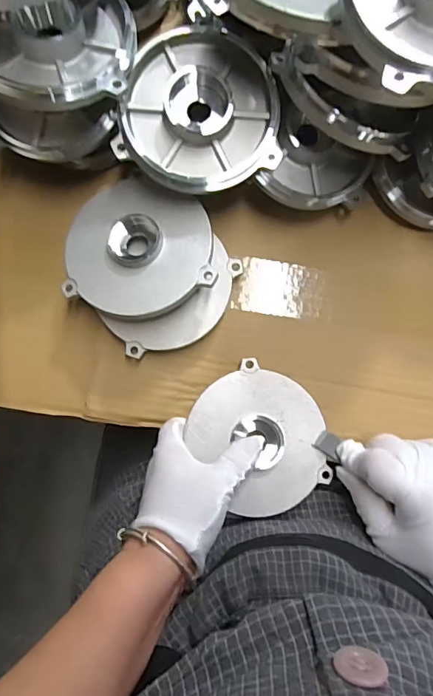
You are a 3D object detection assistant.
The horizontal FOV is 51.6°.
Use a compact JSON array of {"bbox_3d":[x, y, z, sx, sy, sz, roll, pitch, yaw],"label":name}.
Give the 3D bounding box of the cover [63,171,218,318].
[{"bbox_3d":[-0.059,-0.079,0.338,0.110,0.024,0.108,-6,86,1],"label":"cover"}]

